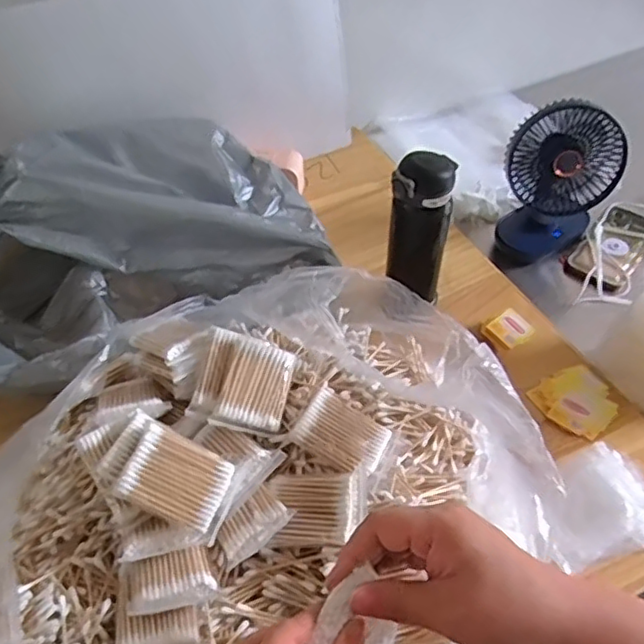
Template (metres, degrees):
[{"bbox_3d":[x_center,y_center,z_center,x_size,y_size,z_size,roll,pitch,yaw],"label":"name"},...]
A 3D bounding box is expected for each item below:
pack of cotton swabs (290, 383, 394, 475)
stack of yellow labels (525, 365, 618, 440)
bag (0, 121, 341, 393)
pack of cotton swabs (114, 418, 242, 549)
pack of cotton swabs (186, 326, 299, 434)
[{"bbox_3d":[0.018,0.093,0.526,0.073,0.018,0.058,33,47,0],"label":"pack of cotton swabs"},{"bbox_3d":[0.278,0.084,0.675,0.081,0.015,0.074,-22,52,-15],"label":"stack of yellow labels"},{"bbox_3d":[-0.237,-0.081,0.725,0.448,0.177,0.290,-27,54,-19],"label":"bag"},{"bbox_3d":[-0.105,0.116,0.466,0.082,0.013,0.059,32,57,-12],"label":"pack of cotton swabs"},{"bbox_3d":[-0.066,0.052,0.533,0.078,0.015,0.082,14,64,-2],"label":"pack of cotton swabs"}]

